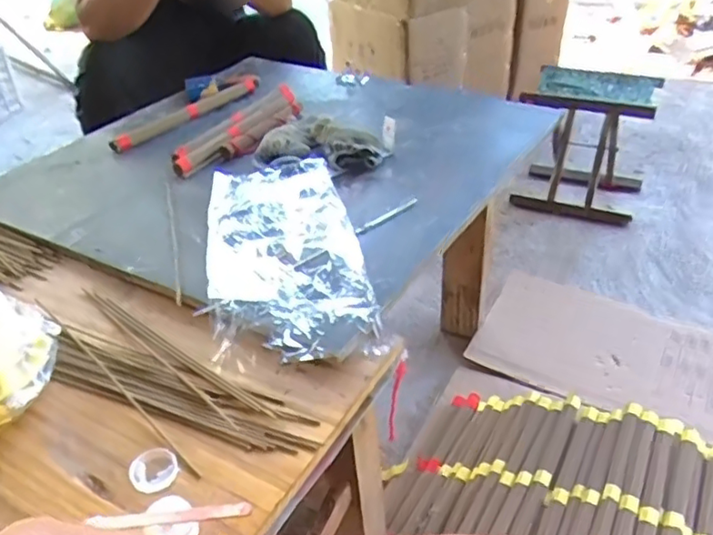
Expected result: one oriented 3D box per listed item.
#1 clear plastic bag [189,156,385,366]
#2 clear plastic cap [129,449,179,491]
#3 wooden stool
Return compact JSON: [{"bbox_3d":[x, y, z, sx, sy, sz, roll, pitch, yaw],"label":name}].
[{"bbox_3d":[-0.086,-0.030,0.750,0.175,0.033,0.376,-7,35,-5],"label":"clear plastic bag"},{"bbox_3d":[-0.168,0.167,0.518,0.038,0.009,0.040,-2,35,2],"label":"clear plastic cap"},{"bbox_3d":[0.610,-0.340,1.671,0.312,0.313,0.281,11,38,20],"label":"wooden stool"}]

